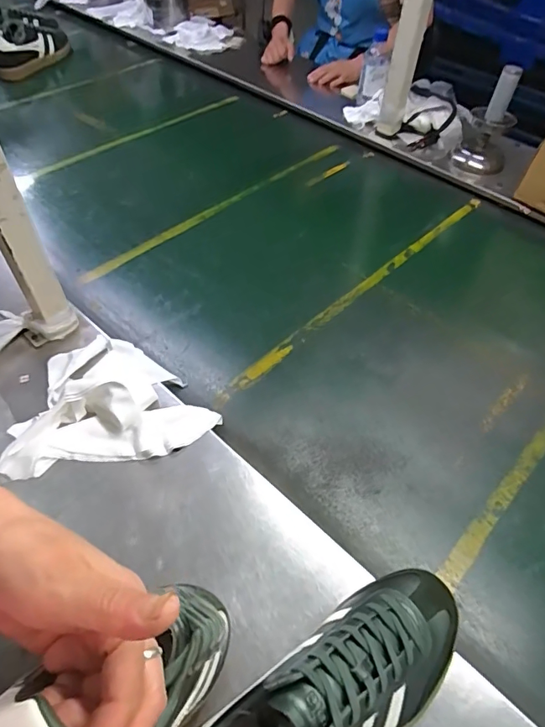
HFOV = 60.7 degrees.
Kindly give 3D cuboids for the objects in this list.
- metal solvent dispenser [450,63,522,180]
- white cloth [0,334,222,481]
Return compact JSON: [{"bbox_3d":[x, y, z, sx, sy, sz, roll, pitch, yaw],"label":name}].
[{"bbox_3d":[0.475,-0.522,1.012,0.110,0.201,0.116,19,54,12],"label":"metal solvent dispenser"},{"bbox_3d":[-0.210,0.042,0.616,0.255,0.068,0.199,-9,53,-11],"label":"white cloth"}]

